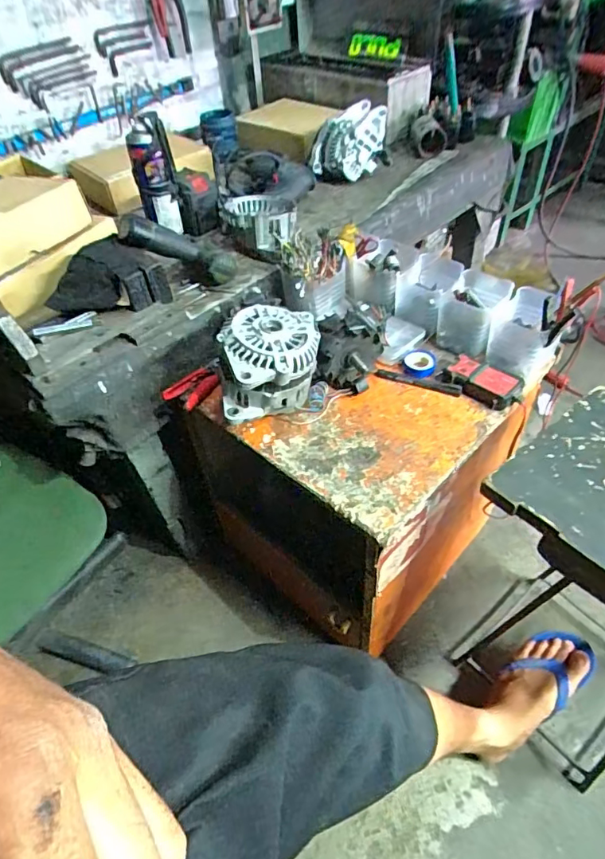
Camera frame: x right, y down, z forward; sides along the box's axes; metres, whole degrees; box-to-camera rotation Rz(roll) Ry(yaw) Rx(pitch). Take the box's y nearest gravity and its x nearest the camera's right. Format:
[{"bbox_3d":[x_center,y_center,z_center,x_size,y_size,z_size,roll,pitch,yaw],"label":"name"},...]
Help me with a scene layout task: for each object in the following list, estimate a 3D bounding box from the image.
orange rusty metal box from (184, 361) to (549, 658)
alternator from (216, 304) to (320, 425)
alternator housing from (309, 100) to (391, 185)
[{"bbox_3d":[0.076,0.101,0.957,0.453,0.482,0.368,31,56,27],"label":"orange rusty metal box"},{"bbox_3d":[-0.046,-0.095,0.723,0.134,0.121,0.163,-2,47,3],"label":"alternator"},{"bbox_3d":[0.105,-0.637,1.124,0.175,0.137,0.097,-5,47,0],"label":"alternator housing"}]

